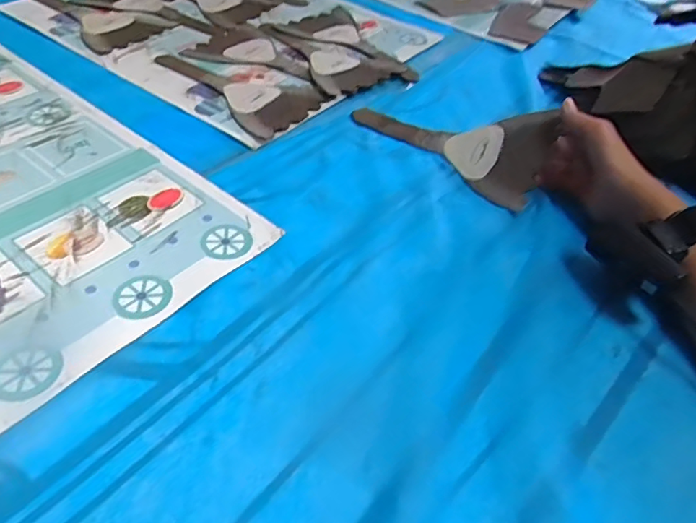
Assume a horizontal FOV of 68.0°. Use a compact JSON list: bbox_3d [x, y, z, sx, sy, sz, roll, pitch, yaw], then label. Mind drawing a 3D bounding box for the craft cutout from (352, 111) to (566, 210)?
[{"bbox_3d":[0.097,-0.125,0.513,0.199,0.057,0.079,25,49,32],"label":"craft cutout"}]

